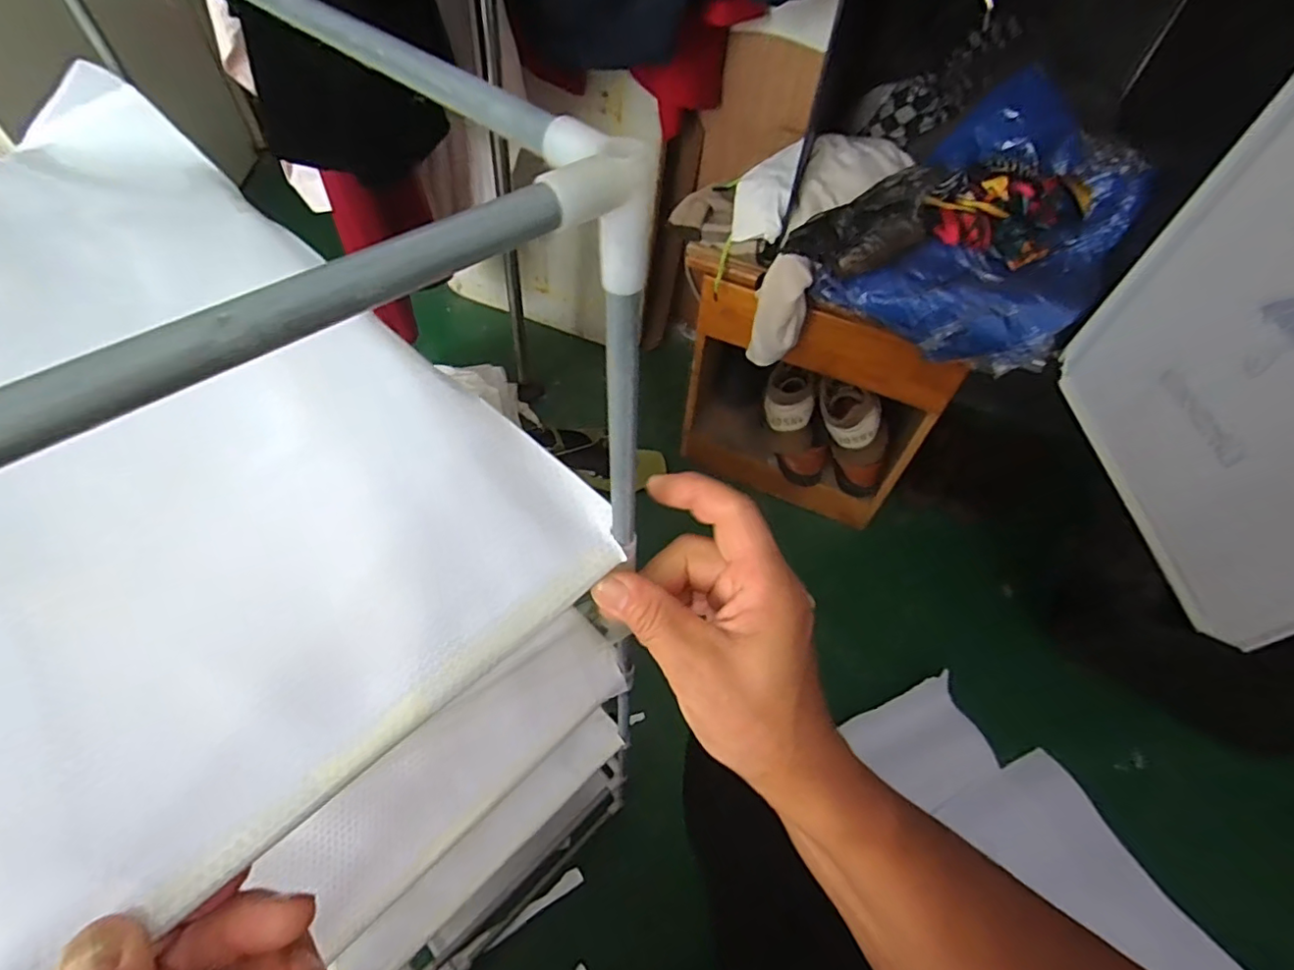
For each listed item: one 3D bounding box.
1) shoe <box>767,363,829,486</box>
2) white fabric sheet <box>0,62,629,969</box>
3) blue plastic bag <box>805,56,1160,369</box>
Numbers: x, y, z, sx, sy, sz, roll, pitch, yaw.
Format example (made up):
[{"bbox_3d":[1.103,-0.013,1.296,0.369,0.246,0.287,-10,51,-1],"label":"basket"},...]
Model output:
[{"bbox_3d":[0.270,-0.099,1.067,0.079,0.229,0.103,-24,22,-20],"label":"shoe"},{"bbox_3d":[-0.306,-0.057,0.323,0.566,0.063,0.277,37,60,24],"label":"white fabric sheet"},{"bbox_3d":[0.412,-0.301,0.683,0.254,0.174,0.381,39,60,23],"label":"blue plastic bag"}]

